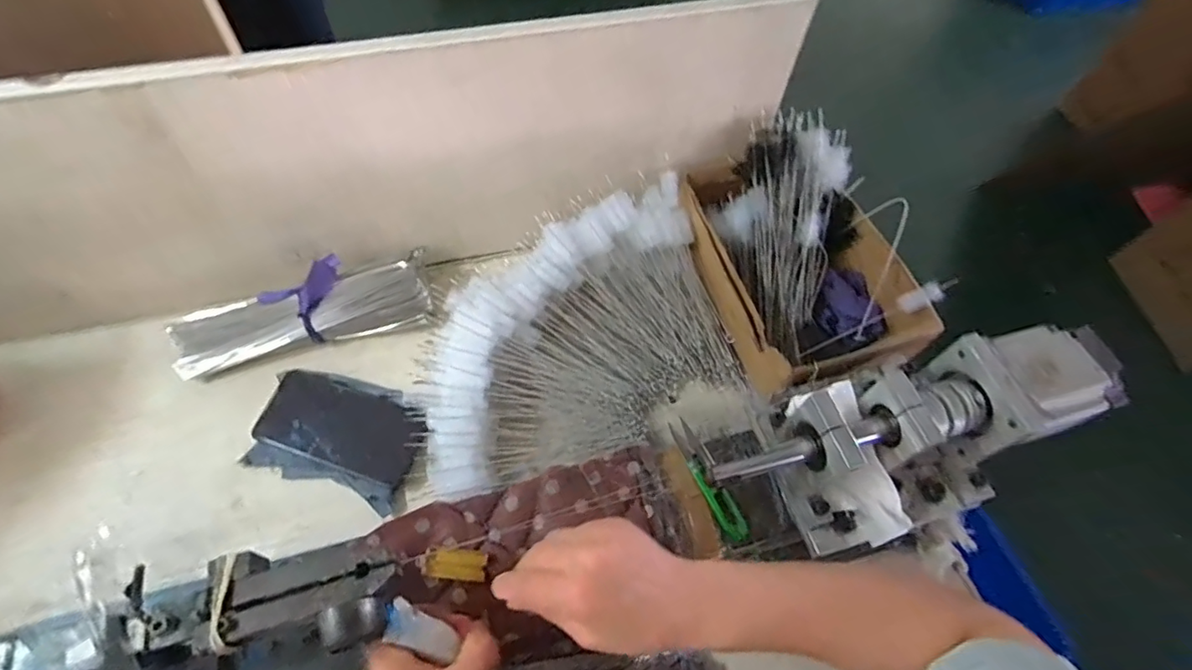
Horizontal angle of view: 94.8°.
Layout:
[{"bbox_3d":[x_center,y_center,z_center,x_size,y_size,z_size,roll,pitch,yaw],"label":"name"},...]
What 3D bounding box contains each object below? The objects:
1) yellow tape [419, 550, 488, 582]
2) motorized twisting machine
[{"bbox_3d":[-0.115,0.187,0.443,0.050,0.010,0.023,3,58,-3],"label":"yellow tape"},{"bbox_3d":[0.249,0.089,0.461,0.323,0.135,0.135,-16,61,-14],"label":"motorized twisting machine"}]

